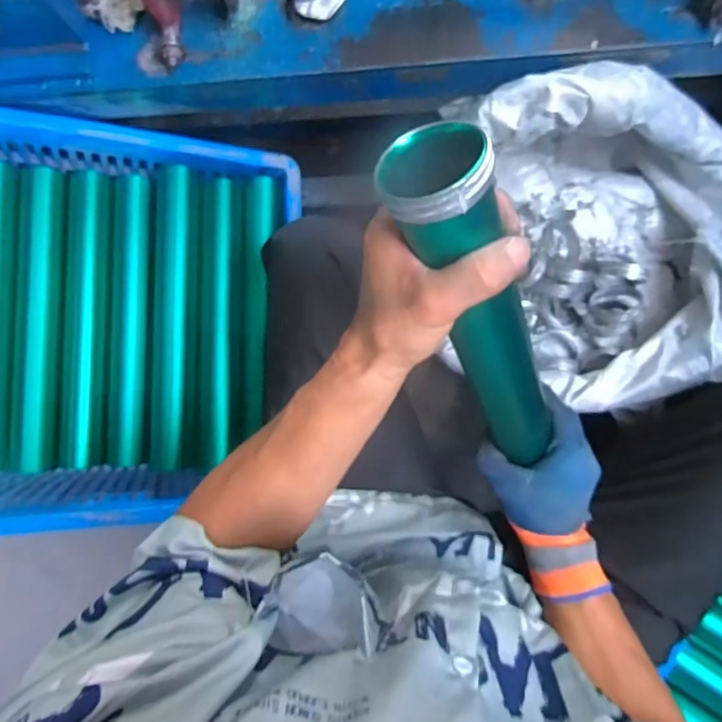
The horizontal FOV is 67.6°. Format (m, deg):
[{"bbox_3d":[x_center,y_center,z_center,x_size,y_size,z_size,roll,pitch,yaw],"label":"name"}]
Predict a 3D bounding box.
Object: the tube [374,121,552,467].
[{"bbox_3d":[0.083,-0.019,0.359,0.055,0.302,0.049,-26,49,5],"label":"tube"}]

